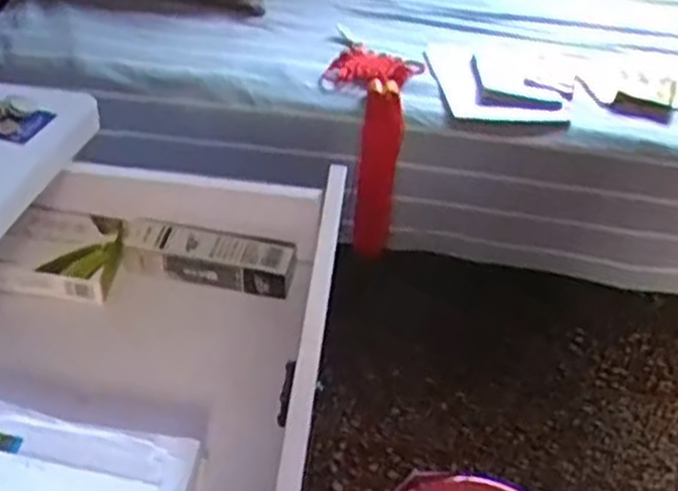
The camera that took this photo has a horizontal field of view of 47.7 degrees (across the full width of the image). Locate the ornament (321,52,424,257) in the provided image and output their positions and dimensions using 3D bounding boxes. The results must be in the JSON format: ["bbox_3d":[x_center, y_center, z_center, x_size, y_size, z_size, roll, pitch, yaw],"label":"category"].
[{"bbox_3d":[0.046,-0.157,1.316,0.134,0.337,0.157,13,39,11],"label":"ornament"}]

